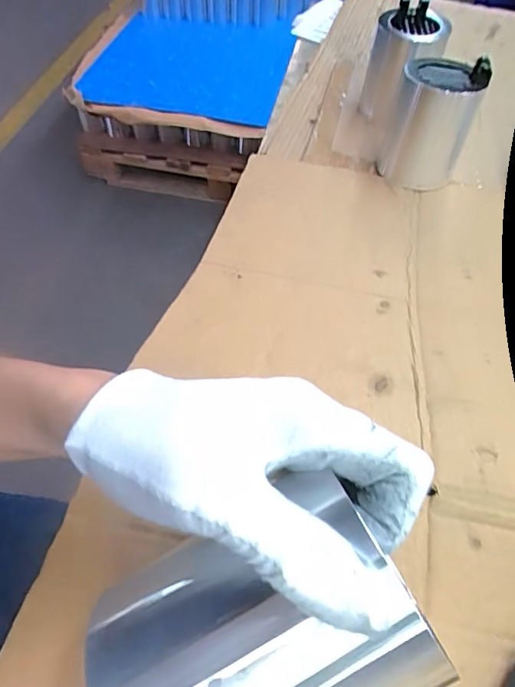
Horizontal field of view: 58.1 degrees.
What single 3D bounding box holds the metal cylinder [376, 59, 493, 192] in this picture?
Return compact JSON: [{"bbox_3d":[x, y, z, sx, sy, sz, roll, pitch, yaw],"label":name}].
[{"bbox_3d":[0.191,-0.247,0.518,0.095,0.105,0.076,15,50,16],"label":"metal cylinder"}]

